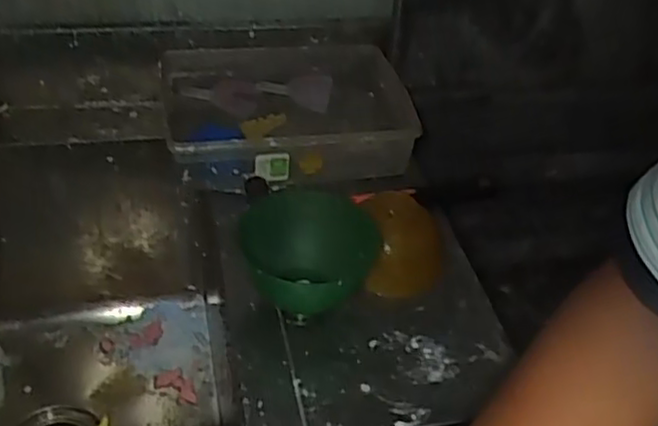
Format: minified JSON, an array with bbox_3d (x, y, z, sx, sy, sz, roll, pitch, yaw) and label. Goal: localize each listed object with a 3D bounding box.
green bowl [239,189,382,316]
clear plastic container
[{"bbox_3d":[-0.027,0.046,0.642,0.121,0.080,0.127,4,41,-3],"label":"green bowl"},{"bbox_3d":[-0.045,-0.116,0.824,0.286,0.078,0.184,-4,42,-12],"label":"clear plastic container"}]

